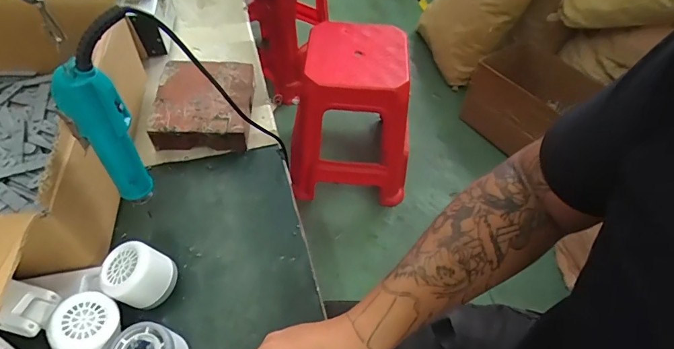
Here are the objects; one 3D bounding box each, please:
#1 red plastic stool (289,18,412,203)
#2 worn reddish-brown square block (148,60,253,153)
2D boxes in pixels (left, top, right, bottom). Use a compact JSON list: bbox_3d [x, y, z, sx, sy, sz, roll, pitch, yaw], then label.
[{"bbox_3d":[0.056,-0.184,1.304,0.368,0.470,0.342,5,54,-1],"label":"red plastic stool"},{"bbox_3d":[-0.193,-0.102,0.606,0.133,0.046,0.145,0,54,-4],"label":"worn reddish-brown square block"}]

